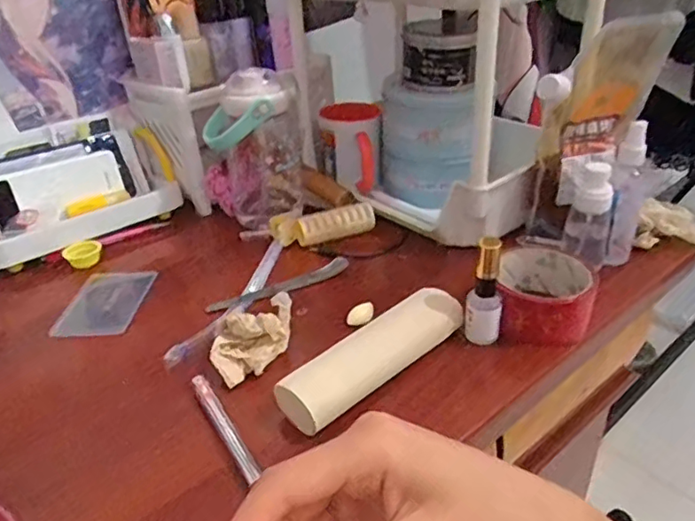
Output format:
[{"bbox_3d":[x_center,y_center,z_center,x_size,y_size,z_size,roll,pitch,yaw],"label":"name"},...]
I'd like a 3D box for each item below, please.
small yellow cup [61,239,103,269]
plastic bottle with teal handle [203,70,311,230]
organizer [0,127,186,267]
[{"bbox_3d":[-0.286,-0.009,0.625,0.038,0.015,0.044,-18,34,-23],"label":"small yellow cup"},{"bbox_3d":[-0.108,-0.132,0.663,0.111,0.162,0.105,-7,31,-6],"label":"plastic bottle with teal handle"},{"bbox_3d":[-0.324,-0.083,0.678,0.229,0.073,0.129,-21,36,-27],"label":"organizer"}]

